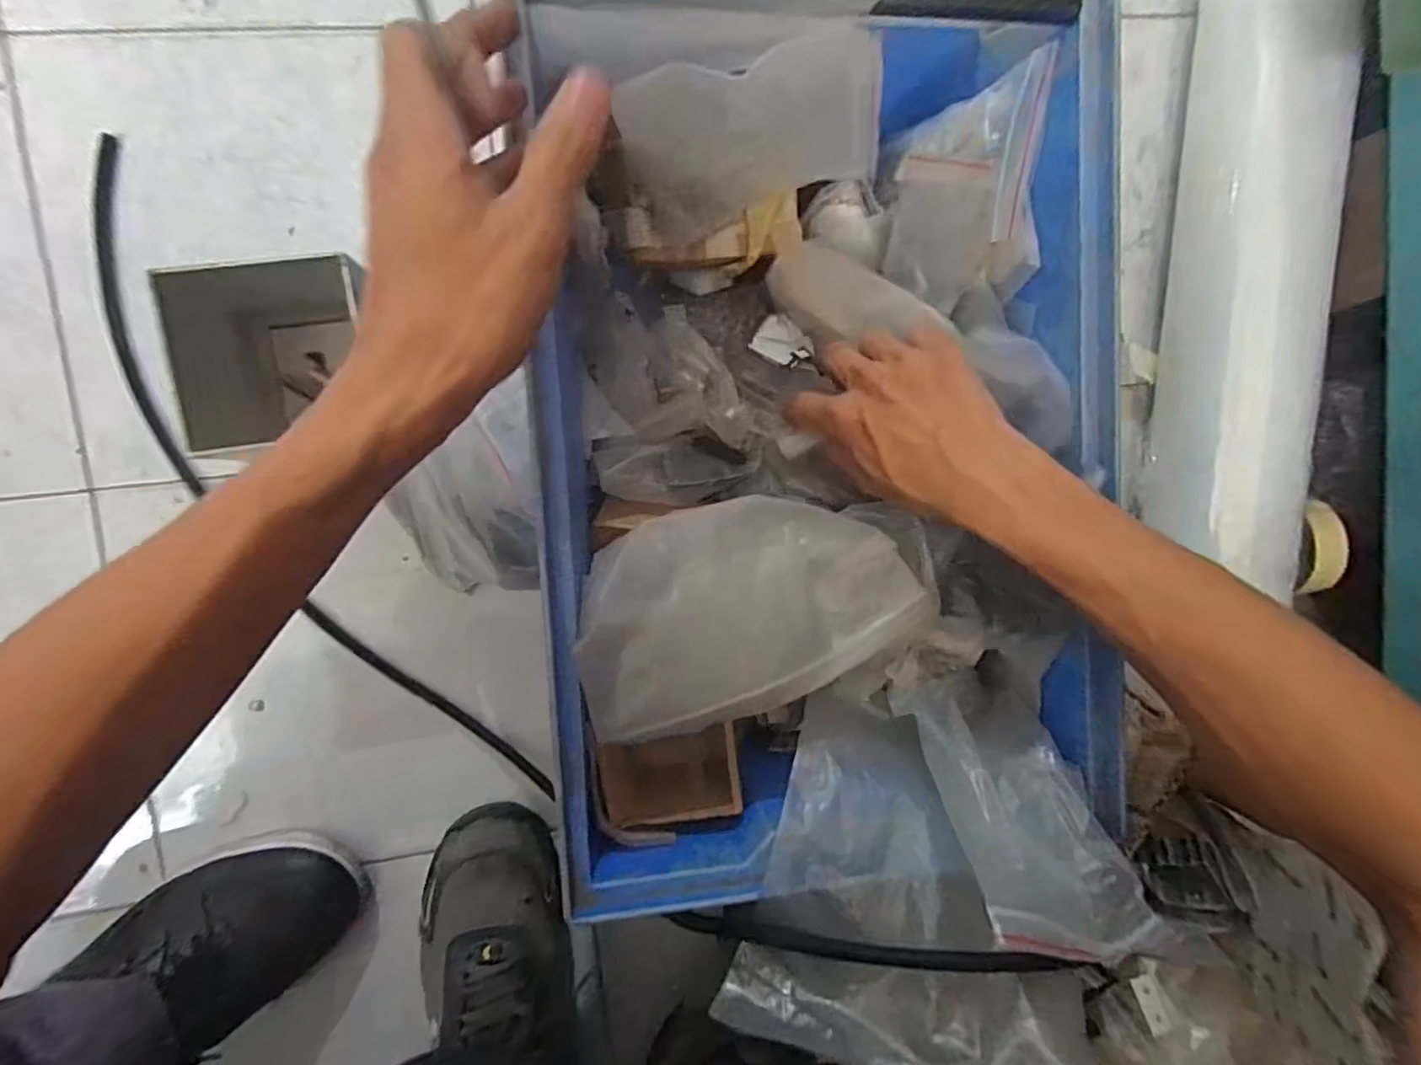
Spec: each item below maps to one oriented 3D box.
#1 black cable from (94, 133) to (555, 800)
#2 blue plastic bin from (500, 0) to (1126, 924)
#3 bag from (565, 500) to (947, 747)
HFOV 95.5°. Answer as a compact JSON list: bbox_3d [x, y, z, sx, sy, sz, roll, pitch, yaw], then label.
[{"bbox_3d":[-0.308,-0.005,0.477,0.091,0.022,0.557,-31,97,-5],"label":"black cable"},{"bbox_3d":[0.047,-0.058,0.401,0.294,0.172,0.488,-5,96,-11],"label":"blue plastic bin"},{"bbox_3d":[0.024,0.038,0.344,0.185,0.028,0.107,-14,96,-7],"label":"bag"}]

